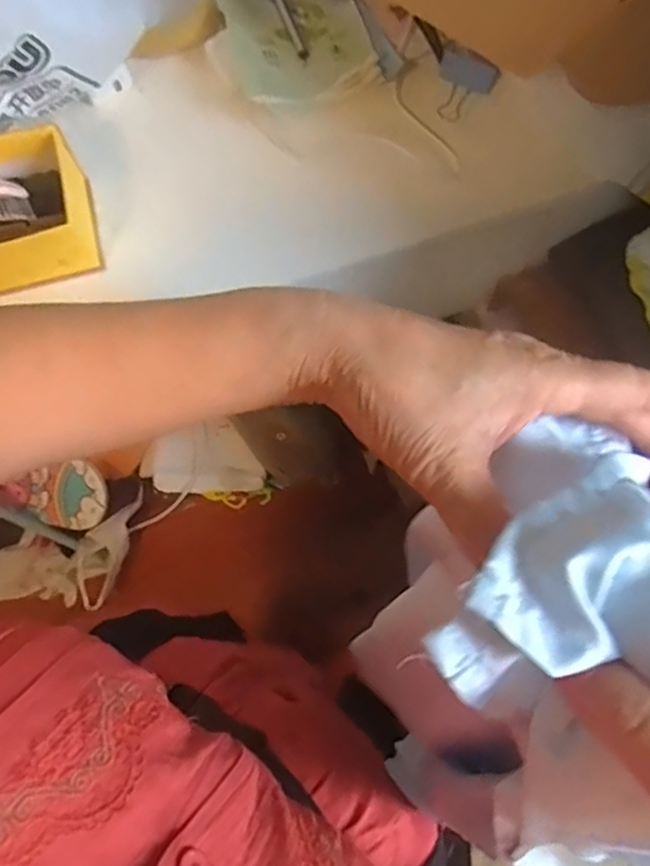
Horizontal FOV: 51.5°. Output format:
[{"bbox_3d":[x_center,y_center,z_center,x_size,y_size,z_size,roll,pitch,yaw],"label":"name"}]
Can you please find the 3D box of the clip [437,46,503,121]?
[{"bbox_3d":[0.124,-0.315,0.610,0.052,0.019,0.060,25,77,9],"label":"clip"}]

